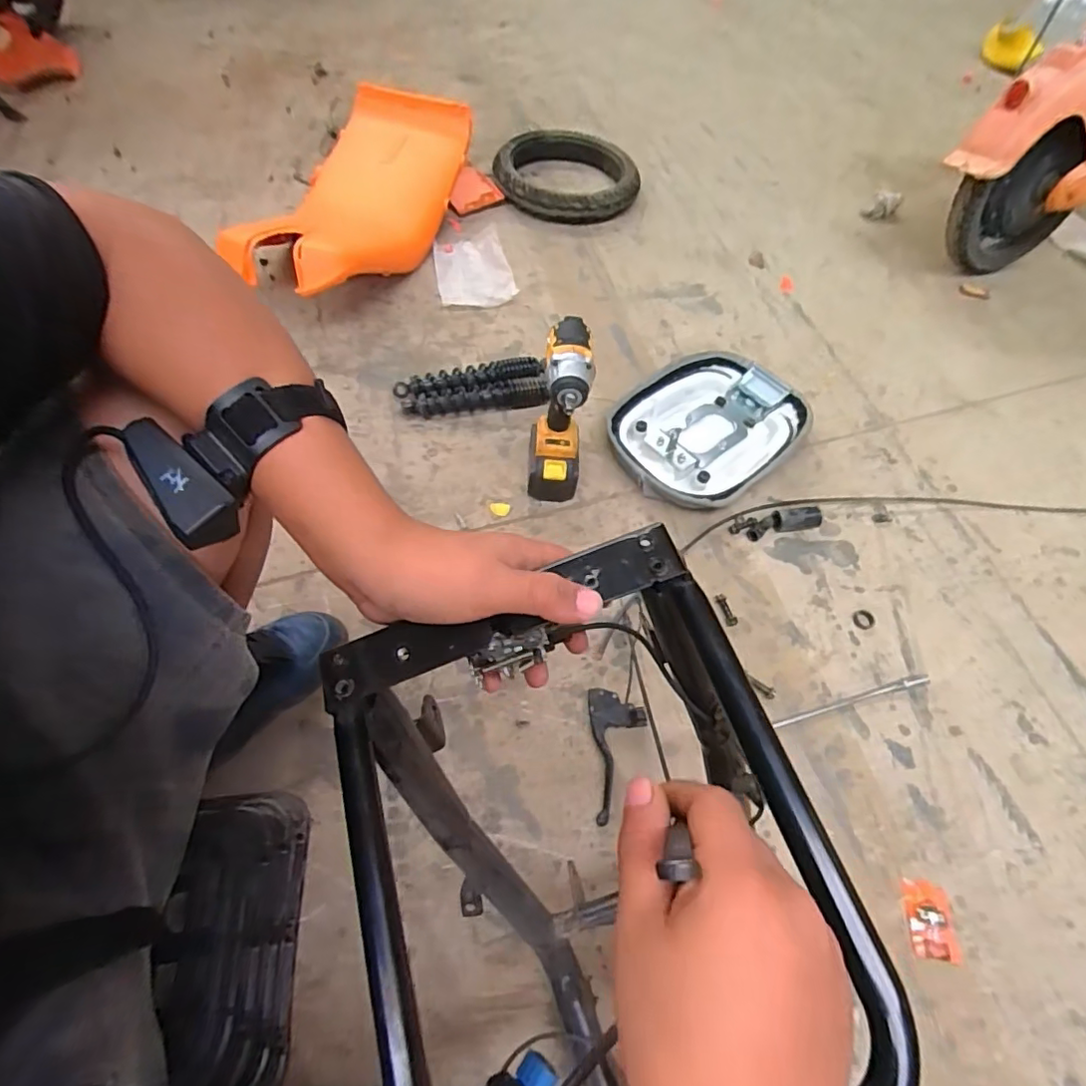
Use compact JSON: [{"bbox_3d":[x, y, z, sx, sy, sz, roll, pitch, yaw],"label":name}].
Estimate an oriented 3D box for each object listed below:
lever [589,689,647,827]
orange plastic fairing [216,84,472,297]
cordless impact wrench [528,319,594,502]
[{"bbox_3d":[0.096,0.262,0.694,0.067,0.029,0.155,0,58,-4],"label":"lever"},{"bbox_3d":[-0.384,-0.720,1.146,0.332,0.171,0.623,22,60,7],"label":"orange plastic fairing"},{"bbox_3d":[0.024,-0.188,0.810,0.076,0.219,0.131,6,59,-2],"label":"cordless impact wrench"}]

